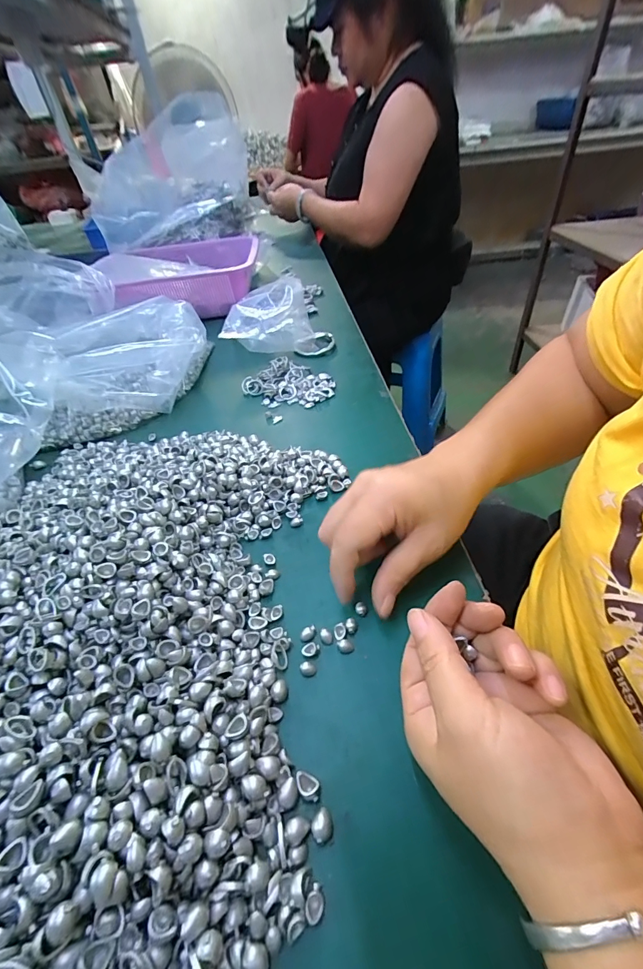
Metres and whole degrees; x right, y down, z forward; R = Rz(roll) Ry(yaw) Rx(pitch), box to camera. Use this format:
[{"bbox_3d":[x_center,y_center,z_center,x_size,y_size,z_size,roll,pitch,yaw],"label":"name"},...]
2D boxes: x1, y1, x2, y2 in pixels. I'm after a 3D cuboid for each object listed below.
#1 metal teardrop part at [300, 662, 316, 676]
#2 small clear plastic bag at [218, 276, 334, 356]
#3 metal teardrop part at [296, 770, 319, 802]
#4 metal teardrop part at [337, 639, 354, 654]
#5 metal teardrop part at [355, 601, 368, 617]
[{"bbox_3d":[-0.008,0.111,0.234,0.008,0.004,0.008,-19,45,-13],"label":"metal teardrop part"},{"bbox_3d":[-0.071,-0.235,0.550,0.151,0.070,0.131,-18,45,-13],"label":"small clear plastic bag"},{"bbox_3d":[-0.007,0.148,0.191,0.013,0.006,0.009,17,48,22],"label":"metal teardrop part"},{"bbox_3d":[0.015,0.101,0.241,0.010,0.004,0.007,-8,43,-2],"label":"metal teardrop part"},{"bbox_3d":[0.026,0.082,0.258,0.007,0.004,0.009,-25,47,-19],"label":"metal teardrop part"}]

